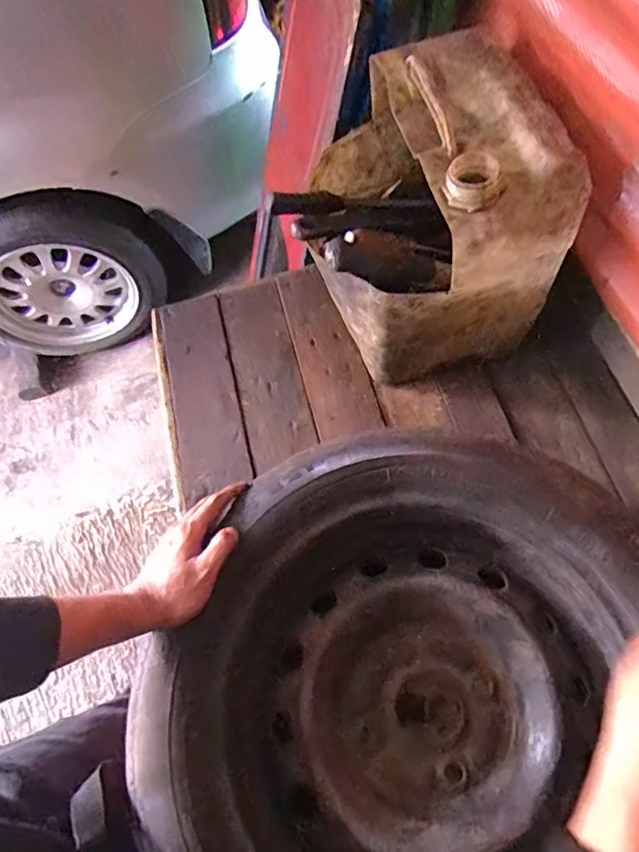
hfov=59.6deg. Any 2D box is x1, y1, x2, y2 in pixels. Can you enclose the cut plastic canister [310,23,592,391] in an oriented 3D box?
[{"bbox_3d":[0.126,-0.267,0.718,0.271,0.280,0.293,-13,65,-4],"label":"cut plastic canister"}]

